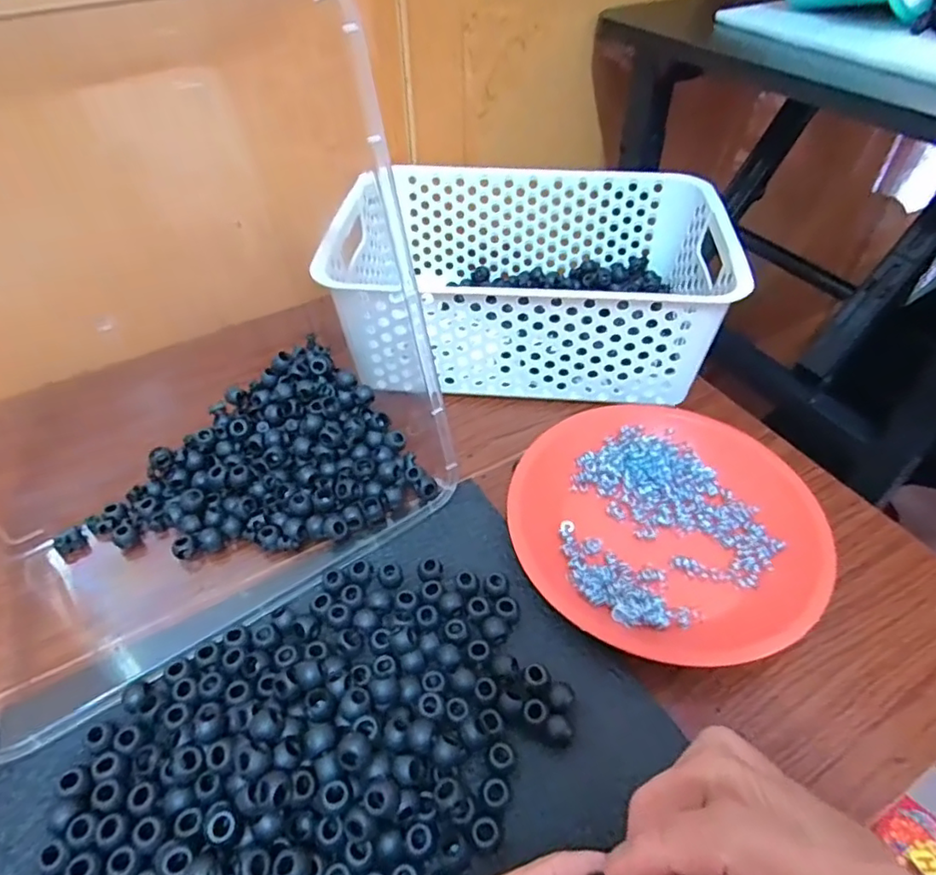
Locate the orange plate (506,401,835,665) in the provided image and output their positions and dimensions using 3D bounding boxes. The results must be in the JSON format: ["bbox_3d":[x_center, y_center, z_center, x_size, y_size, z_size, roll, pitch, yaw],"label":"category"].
[{"bbox_3d":[0.127,0.049,0.389,0.190,0.022,0.185,1,51,-1],"label":"orange plate"}]

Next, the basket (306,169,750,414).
[{"bbox_3d":[0.052,-0.134,0.509,0.303,0.106,0.198,3,46,5],"label":"basket"}]

